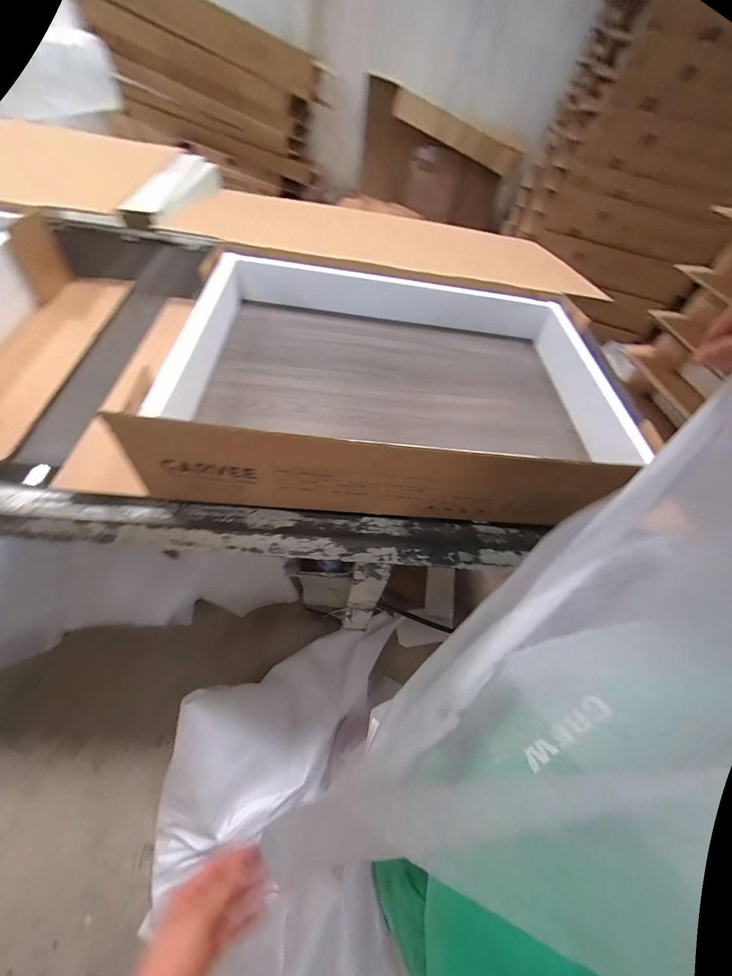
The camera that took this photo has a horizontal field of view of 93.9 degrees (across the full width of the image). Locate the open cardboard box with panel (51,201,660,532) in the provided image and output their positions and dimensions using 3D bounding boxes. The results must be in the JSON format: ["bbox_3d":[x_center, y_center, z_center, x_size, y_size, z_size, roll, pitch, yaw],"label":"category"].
[{"bbox_3d":[0.057,-0.244,0.700,0.858,0.228,0.608,3,59,-3],"label":"open cardboard box with panel"}]

